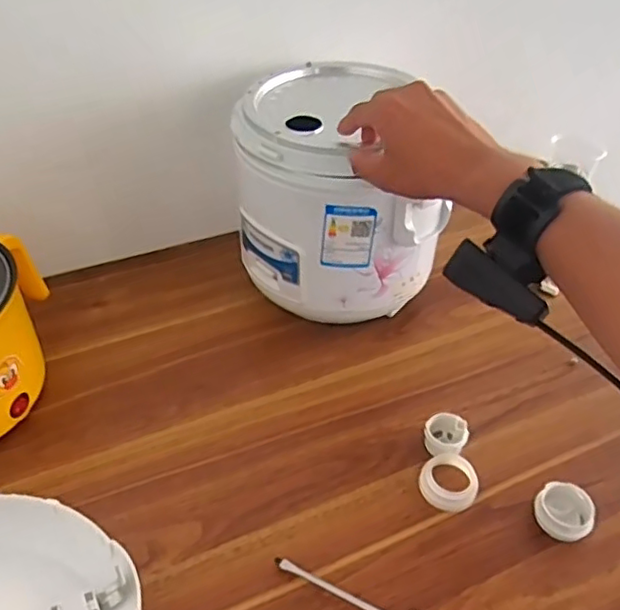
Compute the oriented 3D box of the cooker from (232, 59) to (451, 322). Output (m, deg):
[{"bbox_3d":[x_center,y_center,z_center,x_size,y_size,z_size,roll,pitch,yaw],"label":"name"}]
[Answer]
[{"bbox_3d":[0.021,-0.111,0.594,0.174,0.175,0.185,-9,44,-9],"label":"cooker"}]

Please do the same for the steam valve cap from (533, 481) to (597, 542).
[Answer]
[{"bbox_3d":[0.196,0.159,0.463,0.040,0.020,0.041,0,43,0],"label":"steam valve cap"}]

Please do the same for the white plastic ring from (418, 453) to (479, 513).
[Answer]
[{"bbox_3d":[0.113,0.142,0.483,0.046,0.017,0.044,0,43,0],"label":"white plastic ring"}]

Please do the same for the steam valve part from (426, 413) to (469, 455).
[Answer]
[{"bbox_3d":[0.115,0.109,0.507,0.034,0.028,0.030,22,48,22],"label":"steam valve part"}]

